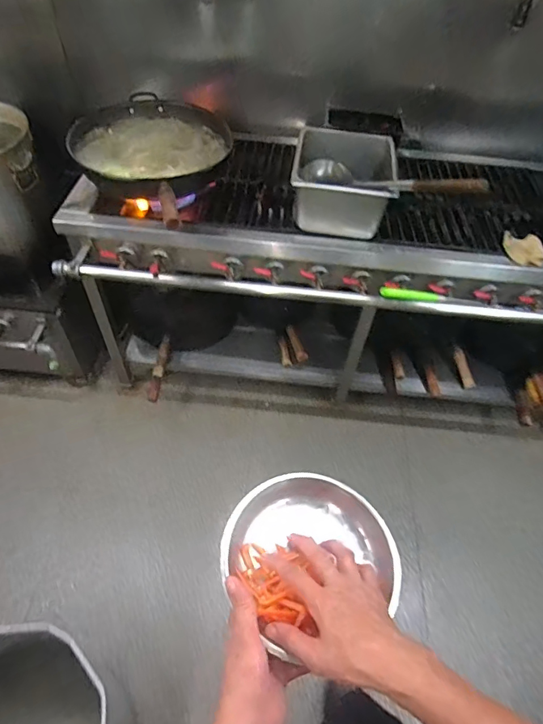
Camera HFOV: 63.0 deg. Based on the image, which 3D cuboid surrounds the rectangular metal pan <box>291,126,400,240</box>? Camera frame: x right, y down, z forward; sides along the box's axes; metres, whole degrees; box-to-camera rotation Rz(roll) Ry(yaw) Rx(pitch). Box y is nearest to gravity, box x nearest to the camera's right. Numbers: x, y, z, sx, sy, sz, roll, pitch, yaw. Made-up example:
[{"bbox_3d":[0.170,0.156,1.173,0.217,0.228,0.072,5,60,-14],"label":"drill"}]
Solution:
[{"bbox_3d":[0.188,-0.480,1.196,0.250,0.154,0.272,10,52,3],"label":"rectangular metal pan"}]

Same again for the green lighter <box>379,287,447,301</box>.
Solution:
[{"bbox_3d":[0.372,-0.176,1.175,0.166,0.021,0.021,9,52,2],"label":"green lighter"}]

